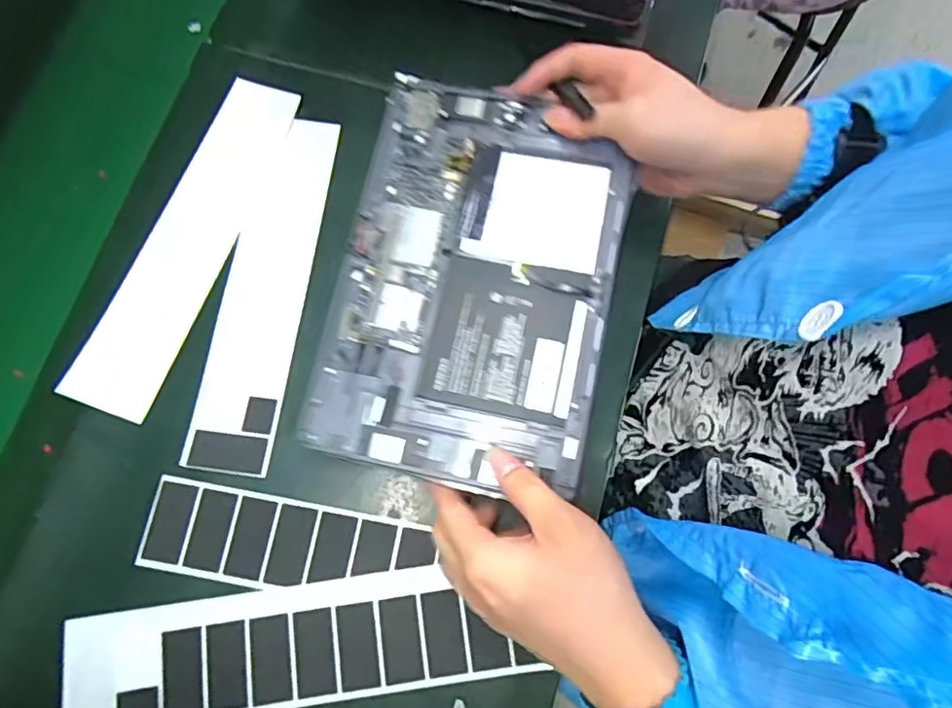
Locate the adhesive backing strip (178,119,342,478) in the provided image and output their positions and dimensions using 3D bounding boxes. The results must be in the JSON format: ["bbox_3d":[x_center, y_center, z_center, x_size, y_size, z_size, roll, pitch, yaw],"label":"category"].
[{"bbox_3d":[-0.150,-0.049,0.413,0.056,0.005,0.260,9,78,-3],"label":"adhesive backing strip"}]

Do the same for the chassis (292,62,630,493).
[{"bbox_3d":[0.001,-0.049,0.364,0.165,0.011,0.252,12,77,4],"label":"chassis"}]

